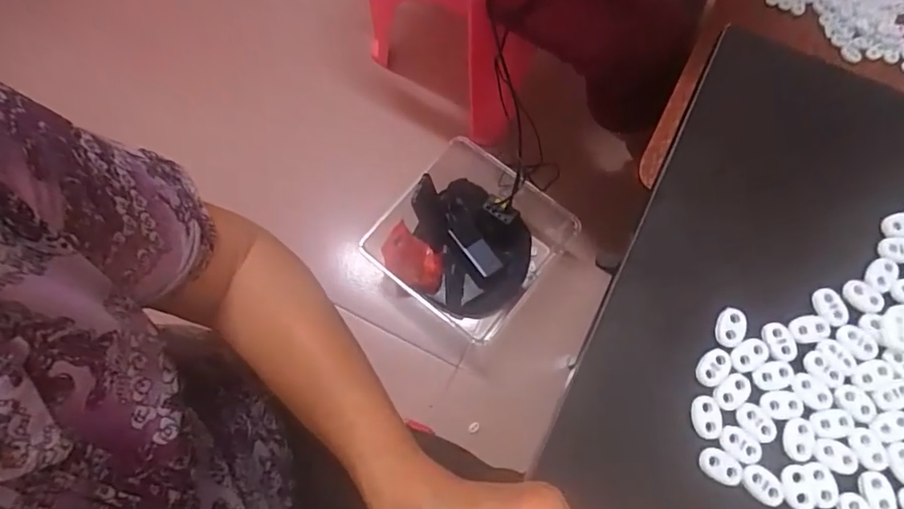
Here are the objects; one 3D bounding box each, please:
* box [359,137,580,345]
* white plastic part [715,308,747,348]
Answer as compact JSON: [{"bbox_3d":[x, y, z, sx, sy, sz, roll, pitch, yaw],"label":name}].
[{"bbox_3d":[0.030,-0.034,1.045,0.294,0.139,0.309,36,77,11],"label":"box"},{"bbox_3d":[0.160,0.041,0.305,0.016,0.004,0.022,11,73,5],"label":"white plastic part"}]

